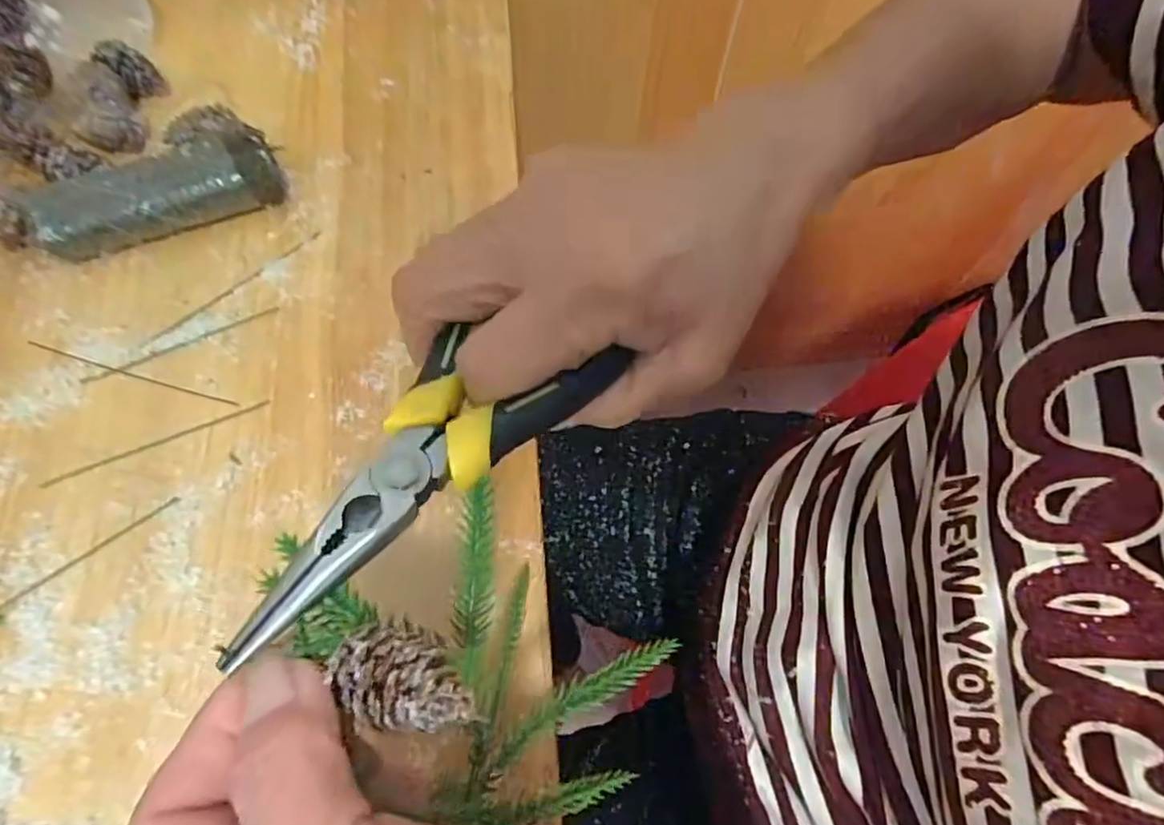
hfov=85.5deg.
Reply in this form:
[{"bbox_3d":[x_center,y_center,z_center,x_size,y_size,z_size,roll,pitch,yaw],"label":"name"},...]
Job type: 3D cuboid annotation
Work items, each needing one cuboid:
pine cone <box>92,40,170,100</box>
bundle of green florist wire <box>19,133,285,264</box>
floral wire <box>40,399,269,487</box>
[{"bbox_3d":[-0.241,-0.183,0.336,0.021,0.018,0.029,-40,74,-19],"label":"pine cone"},{"bbox_3d":[-0.200,-0.103,0.301,0.105,0.027,0.028,-21,68,-12],"label":"bundle of green florist wire"},{"bbox_3d":[-0.179,0.012,0.265,0.091,0.004,0.004,-22,69,-12],"label":"floral wire"}]

